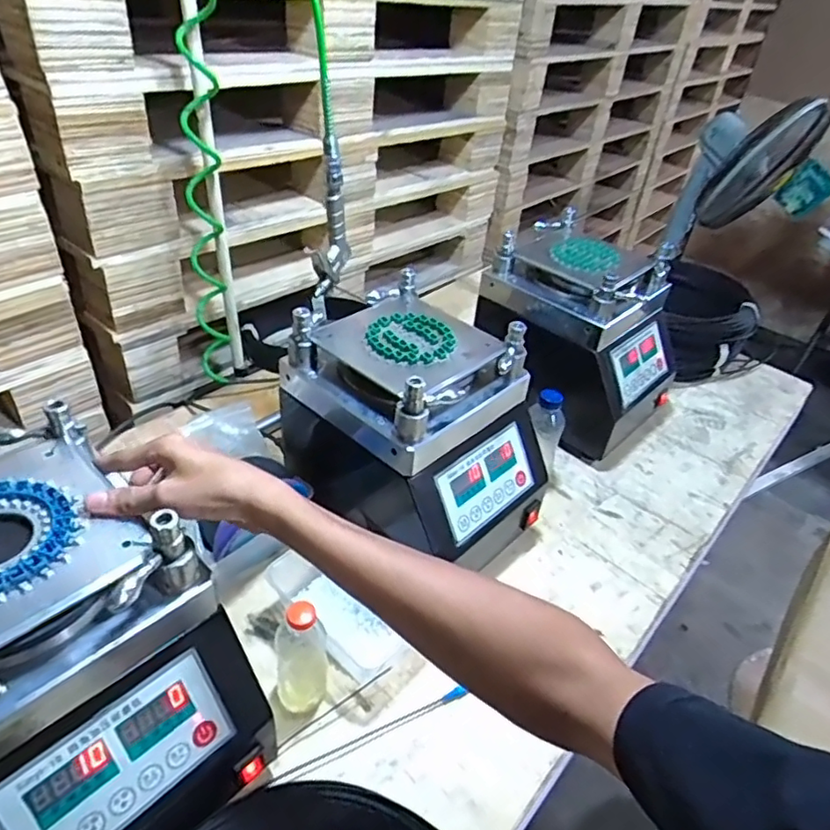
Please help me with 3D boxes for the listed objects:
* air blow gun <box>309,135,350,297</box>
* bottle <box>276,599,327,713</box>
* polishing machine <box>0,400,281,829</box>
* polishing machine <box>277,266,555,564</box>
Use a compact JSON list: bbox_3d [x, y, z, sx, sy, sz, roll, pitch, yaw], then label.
[{"bbox_3d":[-0.104,-0.236,0.726,0.029,0.159,0.077,11,40,5],"label":"air blow gun"},{"bbox_3d":[-0.113,0.233,0.599,0.049,0.131,0.056,-1,40,-10],"label":"bottle"},{"bbox_3d":[-0.277,0.193,0.480,0.210,0.253,0.268,-28,51,-35],"label":"polishing machine"},{"bbox_3d":[0.002,0.027,0.760,0.285,0.270,0.220,35,47,30],"label":"polishing machine"}]

